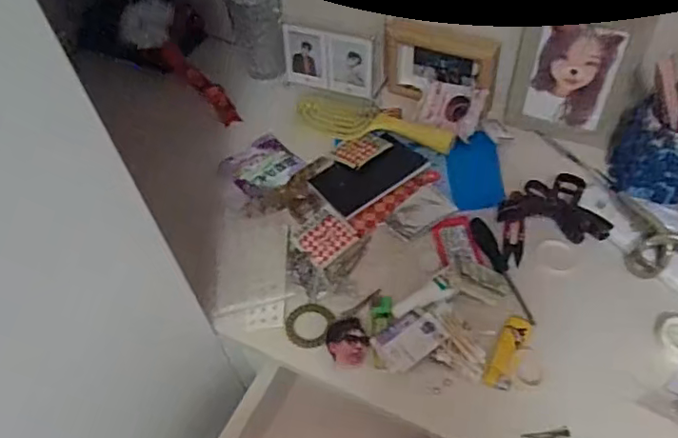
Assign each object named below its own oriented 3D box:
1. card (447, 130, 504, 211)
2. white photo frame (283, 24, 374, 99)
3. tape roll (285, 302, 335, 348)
[{"bbox_3d":[0.168,-0.061,0.717,0.063,0.008,0.119,0,52,5],"label":"card"},{"bbox_3d":[-0.013,-0.215,0.799,0.130,0.084,0.020,17,56,17],"label":"white photo frame"},{"bbox_3d":[-0.031,0.112,0.611,0.049,0.013,0.048,-3,52,3],"label":"tape roll"}]

